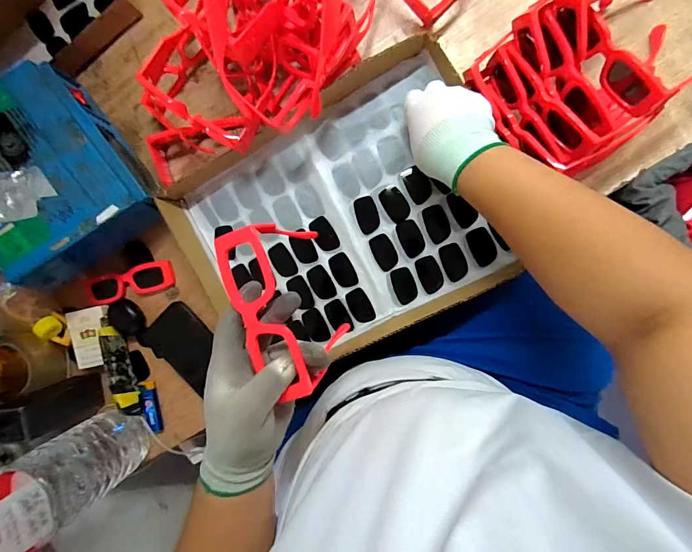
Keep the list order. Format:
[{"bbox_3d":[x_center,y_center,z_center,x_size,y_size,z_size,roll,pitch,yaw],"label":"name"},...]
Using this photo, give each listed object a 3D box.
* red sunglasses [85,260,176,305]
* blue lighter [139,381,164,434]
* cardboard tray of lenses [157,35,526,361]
[{"bbox_3d":[-0.329,0.010,0.560,0.141,0.026,0.044,-13,91,10],"label":"red sunglasses"},{"bbox_3d":[-0.304,0.205,0.577,0.025,0.009,0.082,-11,91,10],"label":"blue lighter"},{"bbox_3d":[-0.021,-0.064,0.496,0.404,0.056,0.313,-22,89,10],"label":"cardboard tray of lenses"}]

